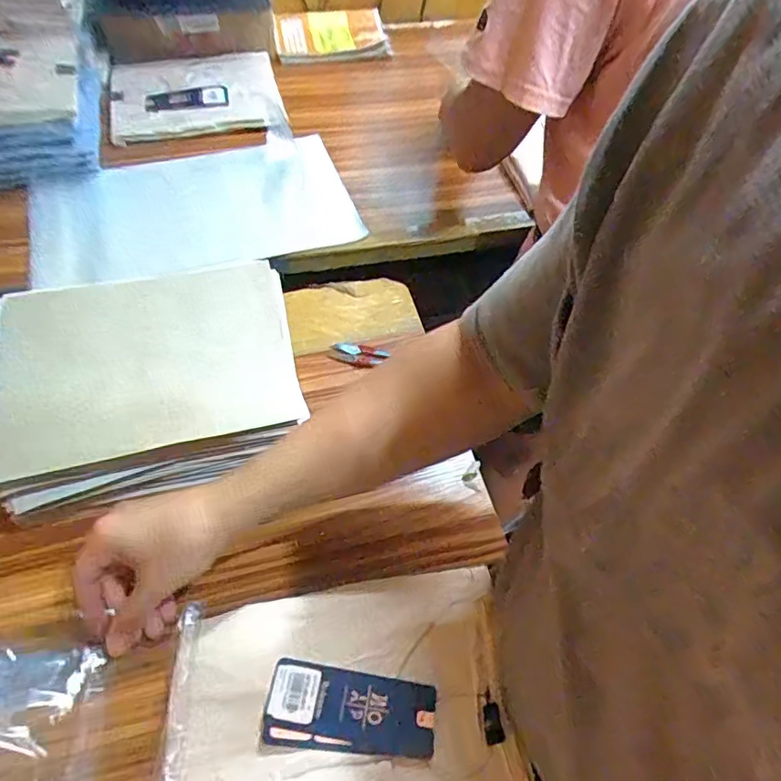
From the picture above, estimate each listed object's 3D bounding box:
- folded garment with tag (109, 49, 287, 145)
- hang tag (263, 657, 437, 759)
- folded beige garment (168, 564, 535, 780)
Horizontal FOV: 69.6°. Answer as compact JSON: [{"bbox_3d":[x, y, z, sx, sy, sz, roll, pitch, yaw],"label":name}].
[{"bbox_3d":[-0.307,-0.451,0.855,0.235,0.050,0.163,-15,57,-15],"label":"folded garment with tag"},{"bbox_3d":[-0.029,0.230,0.406,0.121,0.004,0.053,7,54,0],"label":"hang tag"},{"bbox_3d":[-0.031,0.253,0.405,0.243,0.042,0.207,-7,56,-10],"label":"folded beige garment"}]

